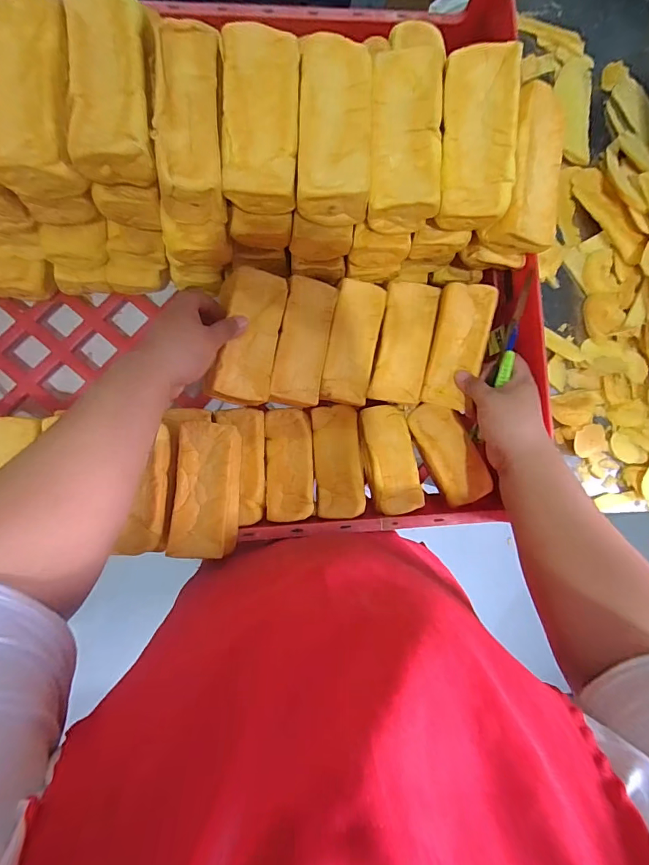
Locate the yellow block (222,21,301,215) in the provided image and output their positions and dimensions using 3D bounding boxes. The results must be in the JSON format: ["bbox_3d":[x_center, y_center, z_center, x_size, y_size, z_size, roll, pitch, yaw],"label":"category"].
[{"bbox_3d":[-0.054,-0.267,0.358,0.062,0.040,0.134,2,88,-5],"label":"yellow block"}]

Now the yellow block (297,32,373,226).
[{"bbox_3d":[0.008,-0.266,0.369,0.064,0.049,0.141,1,89,-5],"label":"yellow block"}]

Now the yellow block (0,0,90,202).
[{"bbox_3d":[-0.236,-0.272,0.336,0.066,0.039,0.146,-2,89,-5],"label":"yellow block"}]

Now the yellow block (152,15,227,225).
[{"bbox_3d":[-0.114,-0.262,0.356,0.055,0.056,0.136,1,89,-5],"label":"yellow block"}]

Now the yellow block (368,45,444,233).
[{"bbox_3d":[0.071,-0.262,0.373,0.063,0.047,0.140,2,89,-5],"label":"yellow block"}]

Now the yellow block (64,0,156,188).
[{"bbox_3d":[-0.173,-0.280,0.337,0.066,0.041,0.138,-2,89,-5],"label":"yellow block"}]

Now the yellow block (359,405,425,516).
[{"bbox_3d":[0.082,0.033,0.515,0.056,0.032,0.131,-12,90,-5],"label":"yellow block"}]

